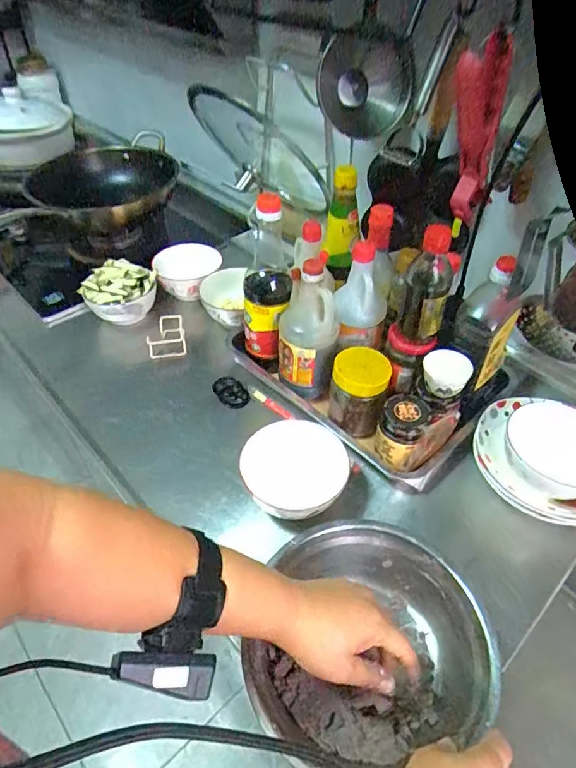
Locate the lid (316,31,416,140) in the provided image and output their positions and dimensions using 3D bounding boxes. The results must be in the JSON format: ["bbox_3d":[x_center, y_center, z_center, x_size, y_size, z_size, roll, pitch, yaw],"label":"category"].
[{"bbox_3d":[0.111,-0.427,0.691,0.133,0.135,0.038,10,46,10],"label":"lid"}]

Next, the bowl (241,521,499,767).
[{"bbox_3d":[0.080,0.255,0.483,0.208,0.073,0.215,0,45,0],"label":"bowl"}]

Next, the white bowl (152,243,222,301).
[{"bbox_3d":[-0.197,-0.220,0.954,0.112,0.078,0.119,0,45,0],"label":"white bowl"}]

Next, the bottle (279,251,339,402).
[{"bbox_3d":[0.029,-0.073,0.689,0.082,0.206,0.065,-6,46,-5],"label":"bottle"}]

